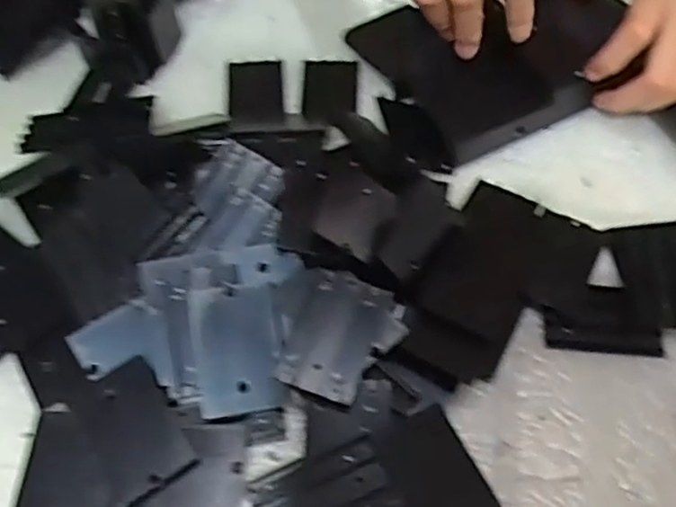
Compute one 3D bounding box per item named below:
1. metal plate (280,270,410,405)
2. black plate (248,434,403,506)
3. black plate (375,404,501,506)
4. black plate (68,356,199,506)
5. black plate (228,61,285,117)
[{"bbox_3d":[0.002,0.036,0.310,0.046,0.004,0.054,20,68,10],"label":"metal plate"},{"bbox_3d":[-0.005,0.099,0.284,0.054,0.006,0.036,-25,66,0],"label":"black plate"},{"bbox_3d":[0.041,0.093,0.290,0.034,0.004,0.055,-26,70,-10],"label":"black plate"},{"bbox_3d":[-0.088,0.074,0.300,0.038,0.004,0.055,-31,65,-10],"label":"black plate"},{"bbox_3d":[-0.050,-0.100,0.429,0.032,0.004,0.050,-4,56,-3],"label":"black plate"}]

